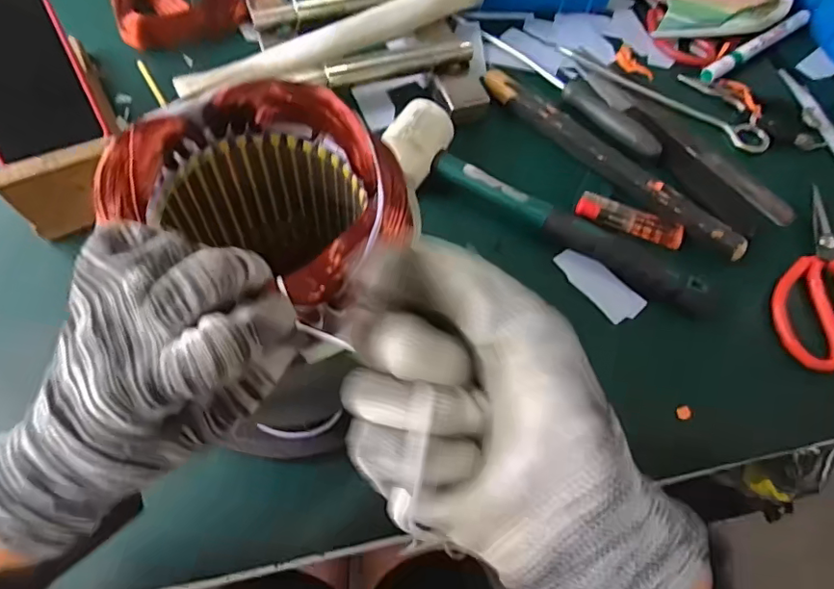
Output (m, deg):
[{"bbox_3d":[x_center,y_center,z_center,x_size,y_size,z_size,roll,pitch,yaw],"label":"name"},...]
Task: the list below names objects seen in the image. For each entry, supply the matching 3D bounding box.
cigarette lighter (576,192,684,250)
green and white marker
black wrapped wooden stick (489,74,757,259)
[{"bbox_3d":[0.174,-0.061,0.444,0.086,0.015,0.023,22,64,7],"label":"cigarette lighter"},{"bbox_3d":[0.337,-0.247,0.538,0.138,0.018,0.016,-29,68,-17],"label":"green and white marker"},{"bbox_3d":[0.158,-0.116,0.464,0.030,0.015,0.263,-40,72,-21],"label":"black wrapped wooden stick"}]

